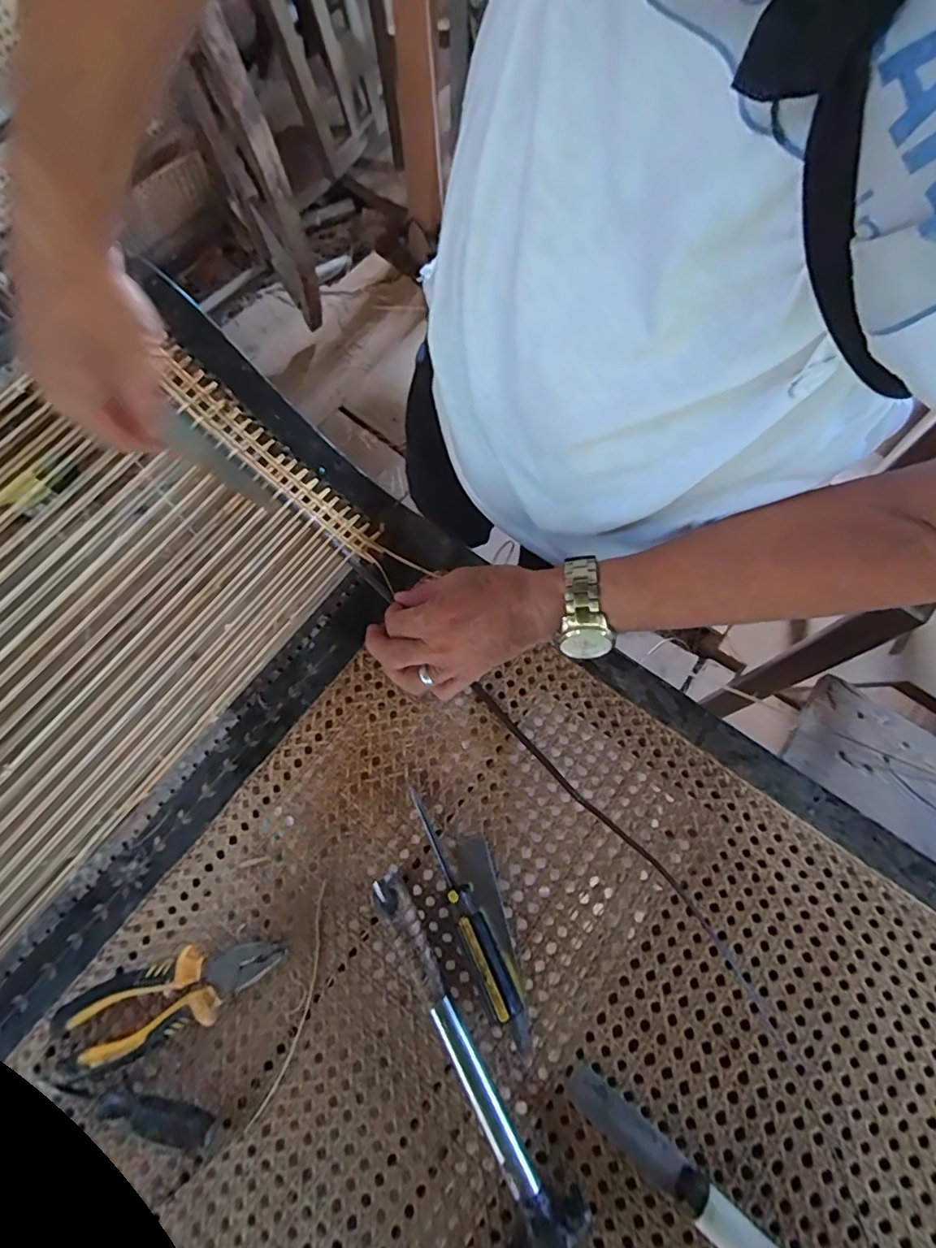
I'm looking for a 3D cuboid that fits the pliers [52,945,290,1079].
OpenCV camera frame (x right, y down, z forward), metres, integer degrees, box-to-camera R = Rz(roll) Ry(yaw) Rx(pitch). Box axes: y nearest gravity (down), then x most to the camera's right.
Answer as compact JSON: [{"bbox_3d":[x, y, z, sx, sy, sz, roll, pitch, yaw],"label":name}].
[{"bbox_3d":[-0.209,0.261,0.395,0.167,0.022,0.051,-23,75,-8],"label":"pliers"}]

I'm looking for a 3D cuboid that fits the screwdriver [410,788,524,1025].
[{"bbox_3d":[-0.007,0.197,0.404,0.021,0.021,0.158,-27,60,-6],"label":"screwdriver"}]

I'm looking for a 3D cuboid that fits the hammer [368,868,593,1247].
[{"bbox_3d":[0.002,0.283,0.372,0.056,0.034,0.240,-24,75,-8],"label":"hammer"}]

